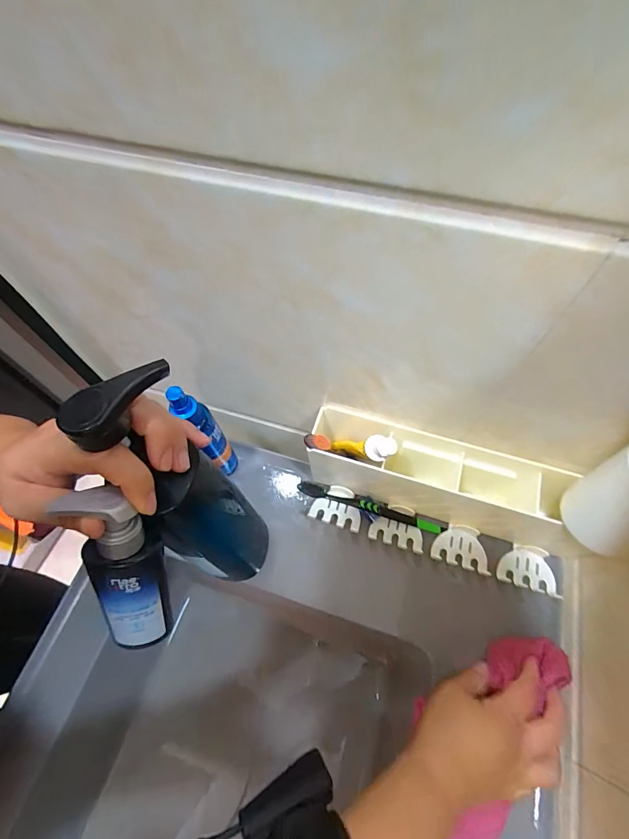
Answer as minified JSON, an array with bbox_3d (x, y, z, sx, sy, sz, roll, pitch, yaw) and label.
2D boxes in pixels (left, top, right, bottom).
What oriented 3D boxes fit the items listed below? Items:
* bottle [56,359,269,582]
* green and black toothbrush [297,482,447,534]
[{"bbox_3d":[-0.094,0.062,0.296,0.071,0.251,0.049,-37,55,-16],"label":"bottle"},{"bbox_3d":[0.064,0.097,0.415,0.168,0.014,0.012,19,64,-6],"label":"green and black toothbrush"}]

